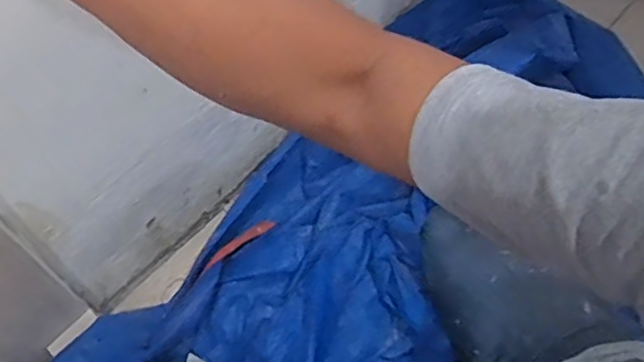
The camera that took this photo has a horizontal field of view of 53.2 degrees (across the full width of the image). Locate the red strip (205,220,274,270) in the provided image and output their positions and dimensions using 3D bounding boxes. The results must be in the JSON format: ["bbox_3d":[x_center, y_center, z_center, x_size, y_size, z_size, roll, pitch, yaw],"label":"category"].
[{"bbox_3d":[-0.125,0.093,0.984,0.021,0.018,0.140,40,47,19],"label":"red strip"}]

